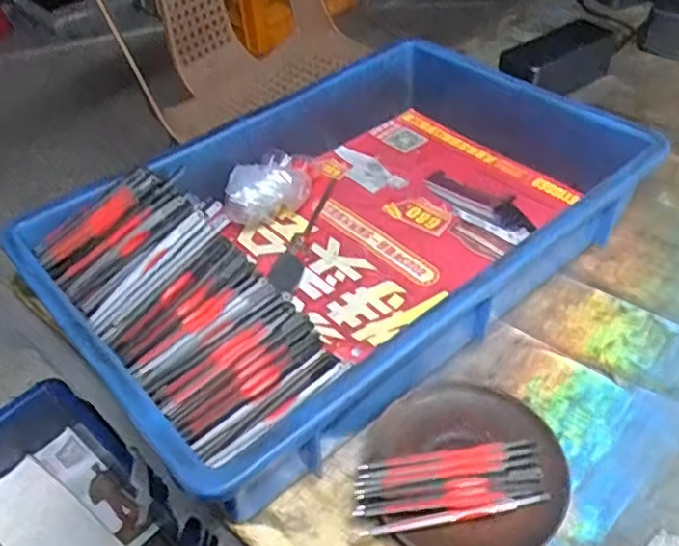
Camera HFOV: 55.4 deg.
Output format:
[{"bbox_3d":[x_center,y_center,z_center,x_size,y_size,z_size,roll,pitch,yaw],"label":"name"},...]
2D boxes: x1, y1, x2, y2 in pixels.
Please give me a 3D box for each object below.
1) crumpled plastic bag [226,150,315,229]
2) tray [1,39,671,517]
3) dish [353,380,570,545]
[{"bbox_3d":[-0.060,-0.070,0.547,0.071,0.049,0.053,-8,45,-5],"label":"crumpled plastic bag"},{"bbox_3d":[0.006,-0.043,0.493,0.421,0.087,0.264,-32,52,-26],"label":"tray"},{"bbox_3d":[0.072,0.113,0.379,0.112,0.018,0.110,-2,45,2],"label":"dish"}]

